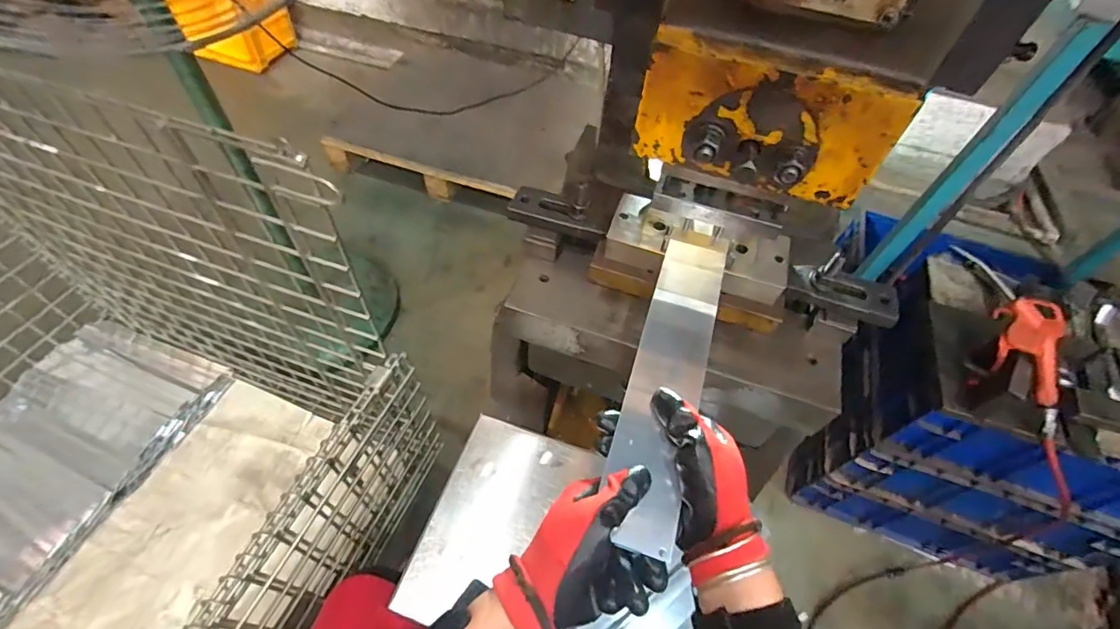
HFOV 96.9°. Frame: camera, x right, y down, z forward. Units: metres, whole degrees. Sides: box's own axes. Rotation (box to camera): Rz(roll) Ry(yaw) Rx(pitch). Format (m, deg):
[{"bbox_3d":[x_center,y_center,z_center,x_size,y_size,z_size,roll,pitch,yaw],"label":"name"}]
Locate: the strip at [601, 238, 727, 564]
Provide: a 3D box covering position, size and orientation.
[{"bbox_3d":[0.097,0.048,0.440,0.061,0.007,0.303,17,58,7],"label":"strip"}]

